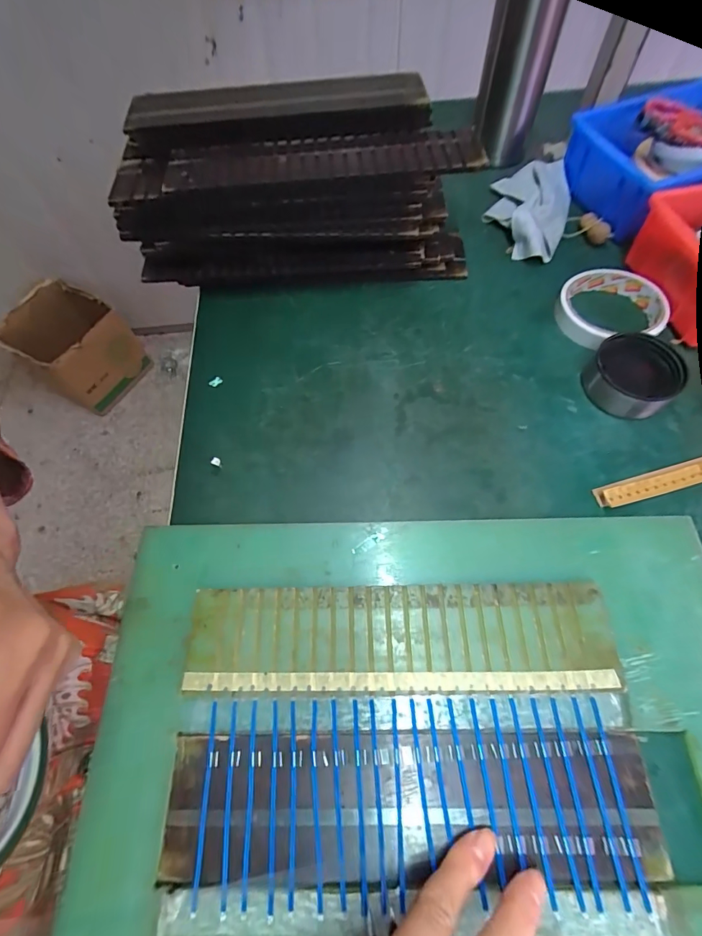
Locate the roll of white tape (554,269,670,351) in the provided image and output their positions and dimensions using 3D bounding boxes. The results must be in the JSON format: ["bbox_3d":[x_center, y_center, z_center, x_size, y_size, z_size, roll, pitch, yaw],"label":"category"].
[{"bbox_3d":[0.236,-0.145,0.372,0.092,0.022,0.077,-9,64,-1],"label":"roll of white tape"}]

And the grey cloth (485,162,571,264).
[{"bbox_3d":[0.190,-0.278,0.437,0.080,0.027,0.136,14,66,10],"label":"grey cloth"}]

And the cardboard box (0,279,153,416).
[{"bbox_3d":[-0.803,-0.348,1.199,0.256,0.247,0.254,30,68,16],"label":"cardboard box"}]

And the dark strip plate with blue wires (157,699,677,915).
[{"bbox_3d":[0.031,0.187,0.228,0.263,0.004,0.080,-2,64,1],"label":"dark strip plate with blue wires"}]

